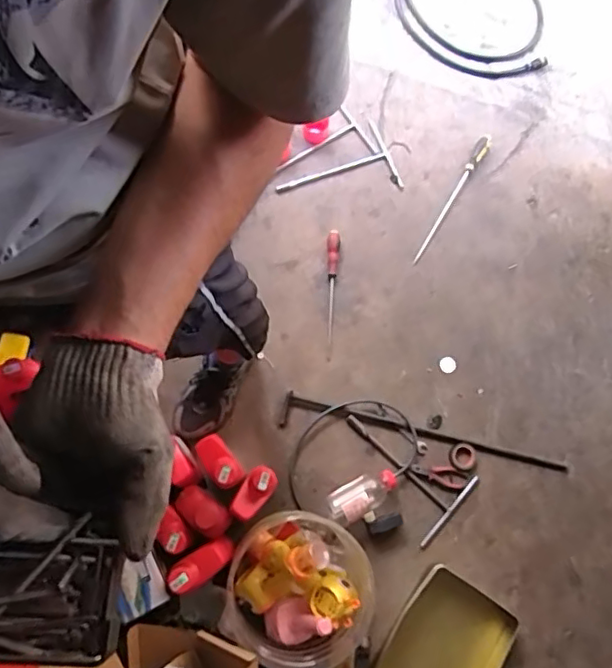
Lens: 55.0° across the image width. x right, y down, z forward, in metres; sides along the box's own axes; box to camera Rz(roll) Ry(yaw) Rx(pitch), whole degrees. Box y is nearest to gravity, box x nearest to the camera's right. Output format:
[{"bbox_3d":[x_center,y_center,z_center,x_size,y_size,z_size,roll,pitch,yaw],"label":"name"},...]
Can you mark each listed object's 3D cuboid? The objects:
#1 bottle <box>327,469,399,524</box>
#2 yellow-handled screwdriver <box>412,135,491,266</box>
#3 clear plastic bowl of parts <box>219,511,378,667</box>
[{"bbox_3d":[0.122,0.340,1.247,0.170,0.066,0.073,-23,79,-19],"label":"bottle"},{"bbox_3d":[0.355,-0.330,1.433,0.026,0.031,0.371,32,76,3],"label":"yellow-handled screwdriver"},{"bbox_3d":[-0.006,0.465,1.083,0.258,0.233,0.241,1,77,-4],"label":"clear plastic bowl of parts"}]

